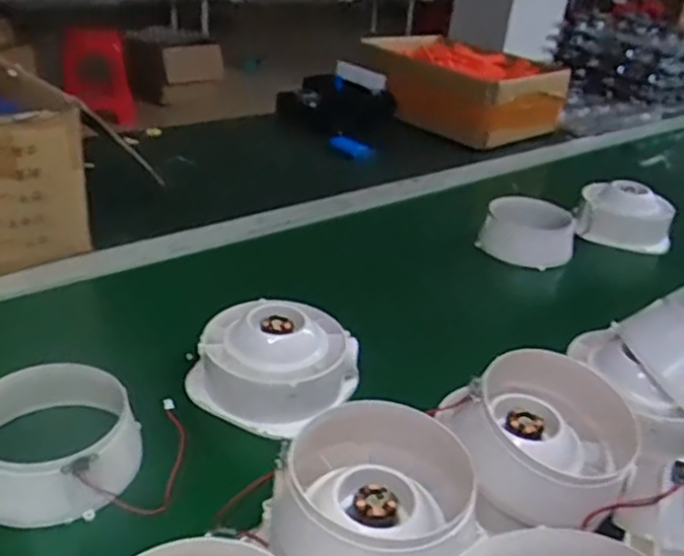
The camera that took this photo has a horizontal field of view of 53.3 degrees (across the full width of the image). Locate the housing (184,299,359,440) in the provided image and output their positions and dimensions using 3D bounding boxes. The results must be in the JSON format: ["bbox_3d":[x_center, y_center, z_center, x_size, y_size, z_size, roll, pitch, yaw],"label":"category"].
[{"bbox_3d":[-0.063,0.072,0.622,0.127,0.073,0.121,21,32,26],"label":"housing"}]

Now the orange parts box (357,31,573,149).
[{"bbox_3d":[0.236,-0.410,1.440,0.235,0.147,0.401,-16,36,-35],"label":"orange parts box"}]

